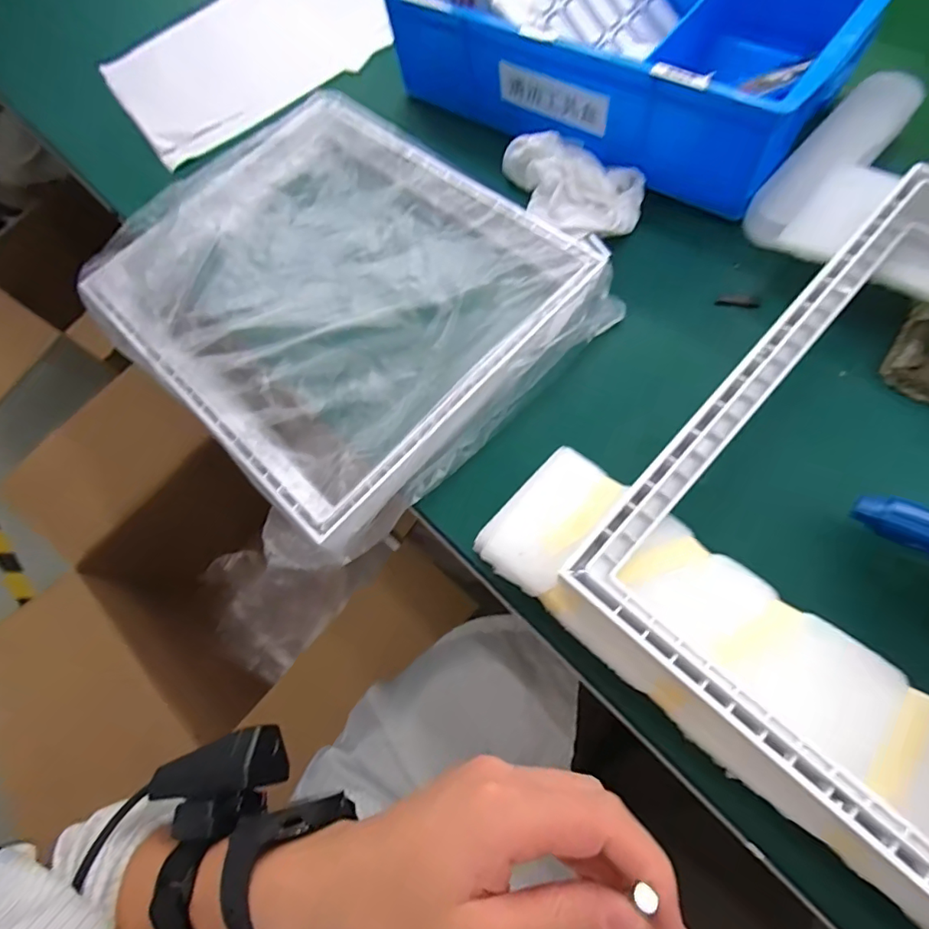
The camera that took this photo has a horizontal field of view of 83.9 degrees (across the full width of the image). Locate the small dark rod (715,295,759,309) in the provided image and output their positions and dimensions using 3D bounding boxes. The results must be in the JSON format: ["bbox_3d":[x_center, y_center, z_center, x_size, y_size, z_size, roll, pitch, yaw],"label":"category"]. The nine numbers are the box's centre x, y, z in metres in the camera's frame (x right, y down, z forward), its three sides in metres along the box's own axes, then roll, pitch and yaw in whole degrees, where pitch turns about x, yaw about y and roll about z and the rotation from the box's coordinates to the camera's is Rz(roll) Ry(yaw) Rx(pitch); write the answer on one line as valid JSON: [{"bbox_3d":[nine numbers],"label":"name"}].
[{"bbox_3d":[0.188,-0.112,0.356,0.027,0.004,0.008,13,70,21],"label":"small dark rod"}]

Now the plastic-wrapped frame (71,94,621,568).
[{"bbox_3d":[-0.098,-0.134,0.389,0.285,0.037,0.335,-42,68,-10],"label":"plastic-wrapped frame"}]

